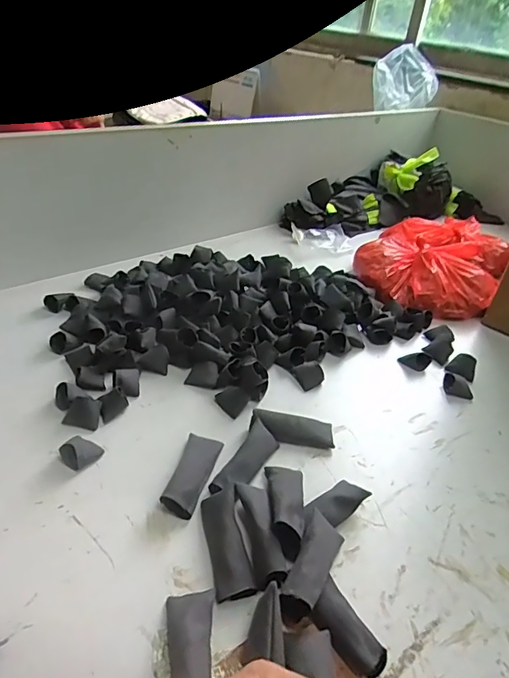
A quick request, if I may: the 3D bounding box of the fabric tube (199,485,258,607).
[{"bbox_3d":[-0.027,0.192,0.452,0.035,0.026,0.103,-4,37,-15],"label":"fabric tube"}]

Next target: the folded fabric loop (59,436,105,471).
[{"bbox_3d":[-0.198,0.126,0.533,0.038,0.025,0.037,23,39,21],"label":"folded fabric loop"}]

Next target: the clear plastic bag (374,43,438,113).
[{"bbox_3d":[0.409,-0.699,1.276,0.167,0.161,0.108,13,36,8],"label":"clear plastic bag"}]

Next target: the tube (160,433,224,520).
[{"bbox_3d":[-0.069,0.146,0.520,0.038,0.020,0.107,14,36,9],"label":"tube"}]

